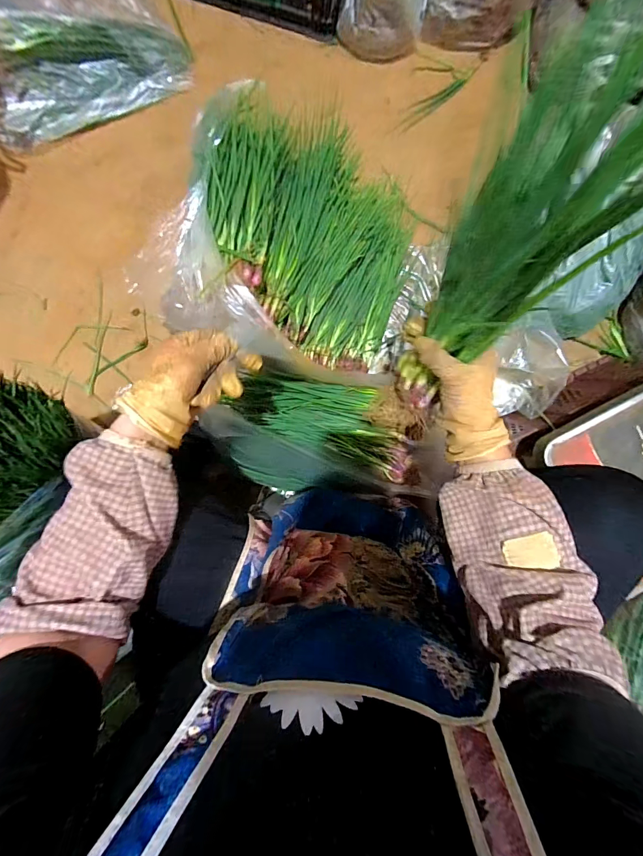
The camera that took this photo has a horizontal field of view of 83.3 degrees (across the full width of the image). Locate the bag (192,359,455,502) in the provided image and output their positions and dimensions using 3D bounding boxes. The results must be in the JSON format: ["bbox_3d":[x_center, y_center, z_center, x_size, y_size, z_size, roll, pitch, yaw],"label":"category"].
[{"bbox_3d":[0.009,0.005,0.602,0.369,0.067,0.210,6,90,-4],"label":"bag"}]

